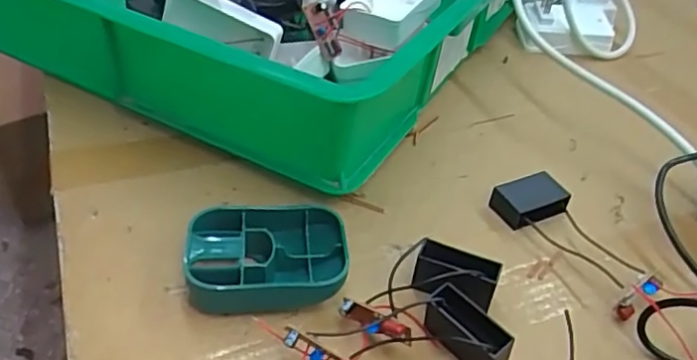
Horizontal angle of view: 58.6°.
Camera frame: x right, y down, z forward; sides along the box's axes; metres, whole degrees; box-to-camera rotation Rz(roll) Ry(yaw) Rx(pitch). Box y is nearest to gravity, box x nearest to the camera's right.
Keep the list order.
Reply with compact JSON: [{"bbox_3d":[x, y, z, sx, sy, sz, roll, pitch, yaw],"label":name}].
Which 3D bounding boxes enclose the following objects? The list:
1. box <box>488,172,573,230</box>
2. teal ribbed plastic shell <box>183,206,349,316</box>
[{"bbox_3d":[0.128,0.015,0.441,0.047,0.019,0.031,-15,44,-24],"label":"box"},{"bbox_3d":[-0.048,0.047,0.369,0.092,0.026,0.066,0,40,-9],"label":"teal ribbed plastic shell"}]

